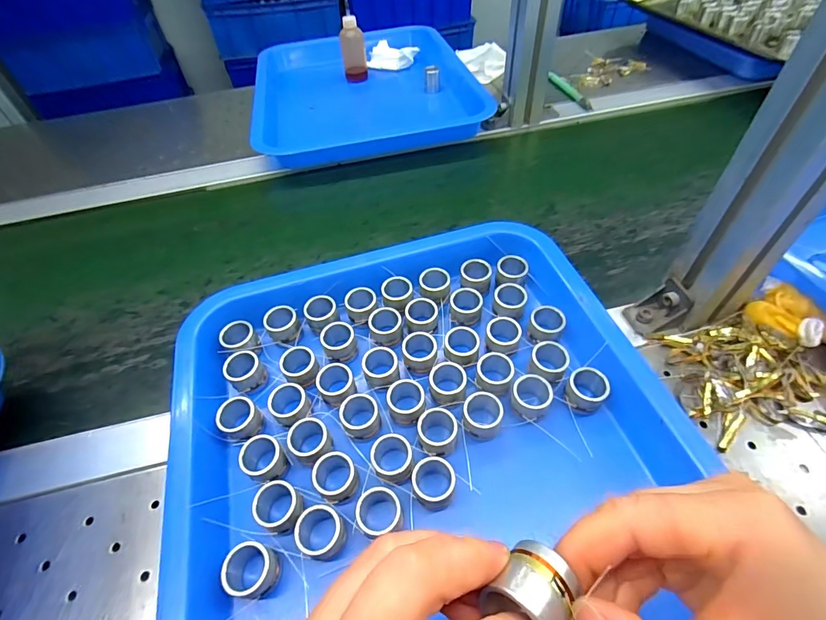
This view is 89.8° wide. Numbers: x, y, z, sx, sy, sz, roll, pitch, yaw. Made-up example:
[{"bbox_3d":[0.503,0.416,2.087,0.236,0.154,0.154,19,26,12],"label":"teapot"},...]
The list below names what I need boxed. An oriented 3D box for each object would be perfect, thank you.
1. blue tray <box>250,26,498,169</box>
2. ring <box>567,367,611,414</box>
[{"bbox_3d":[-0.077,-0.329,0.616,0.287,0.056,0.345,-12,48,-6],"label":"blue tray"},{"bbox_3d":[0.118,0.053,0.279,0.025,0.022,0.029,31,59,26],"label":"ring"}]

